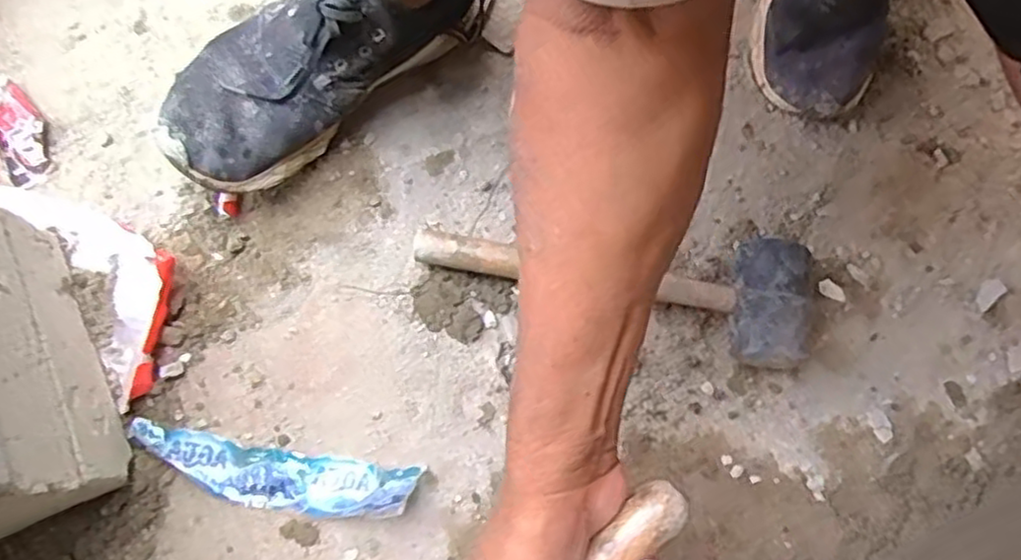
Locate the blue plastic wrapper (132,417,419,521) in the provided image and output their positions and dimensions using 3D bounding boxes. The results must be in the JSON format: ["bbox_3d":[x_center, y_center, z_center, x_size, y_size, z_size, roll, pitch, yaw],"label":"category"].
[{"bbox_3d":[-0.167,0.137,0.496,0.199,0.026,0.043,10,72,0],"label":"blue plastic wrapper"}]

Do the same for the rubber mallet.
[{"bbox_3d":[0.072,0.004,0.533,0.291,0.059,0.091,9,72,-1],"label":"rubber mallet"}]

